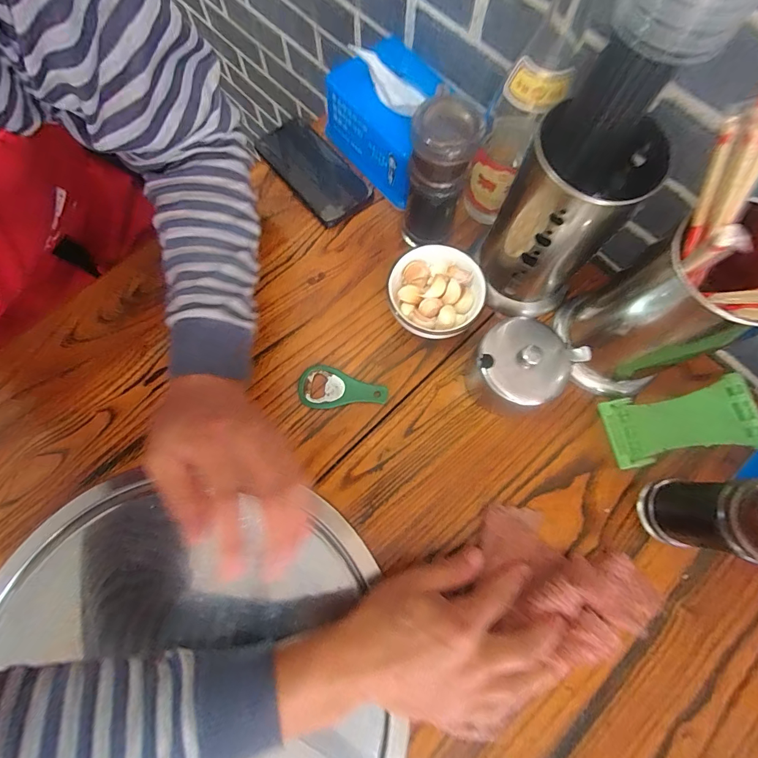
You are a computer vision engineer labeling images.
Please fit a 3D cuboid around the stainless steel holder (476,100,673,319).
[{"bbox_3d":[0.167,-0.141,0.341,0.094,0.170,0.103,41,79,10],"label":"stainless steel holder"}]

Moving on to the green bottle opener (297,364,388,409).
[{"bbox_3d":[-0.038,0.013,0.382,0.091,0.004,0.044,11,76,3],"label":"green bottle opener"}]

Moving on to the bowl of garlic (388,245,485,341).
[{"bbox_3d":[0.056,-0.084,0.386,0.092,0.047,0.094,0,75,0],"label":"bowl of garlic"}]

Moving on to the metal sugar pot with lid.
[{"bbox_3d":[0.132,-0.011,0.346,0.079,0.086,0.074,0,75,0],"label":"metal sugar pot with lid"}]

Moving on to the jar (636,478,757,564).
[{"bbox_3d":[0.274,0.108,0.286,0.057,0.143,0.058,0,75,0],"label":"jar"}]

